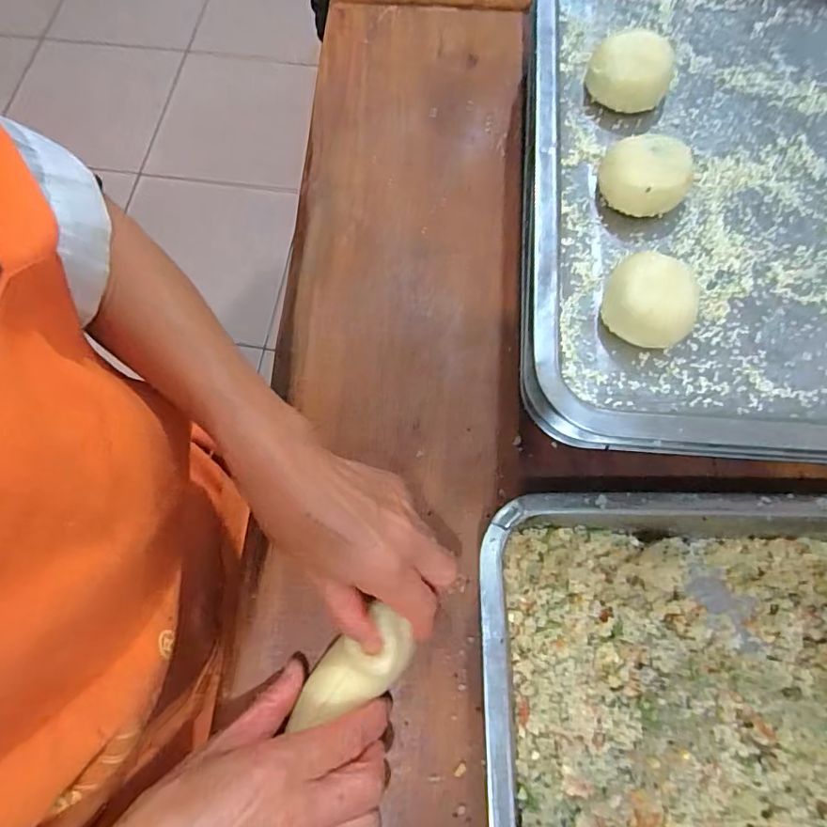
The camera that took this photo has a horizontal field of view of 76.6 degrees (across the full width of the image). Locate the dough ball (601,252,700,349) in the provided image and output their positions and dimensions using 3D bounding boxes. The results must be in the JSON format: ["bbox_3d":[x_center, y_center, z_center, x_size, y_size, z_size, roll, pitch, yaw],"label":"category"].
[{"bbox_3d":[0.135,-0.063,0.299,0.050,0.030,0.044,29,74,11],"label":"dough ball"}]

